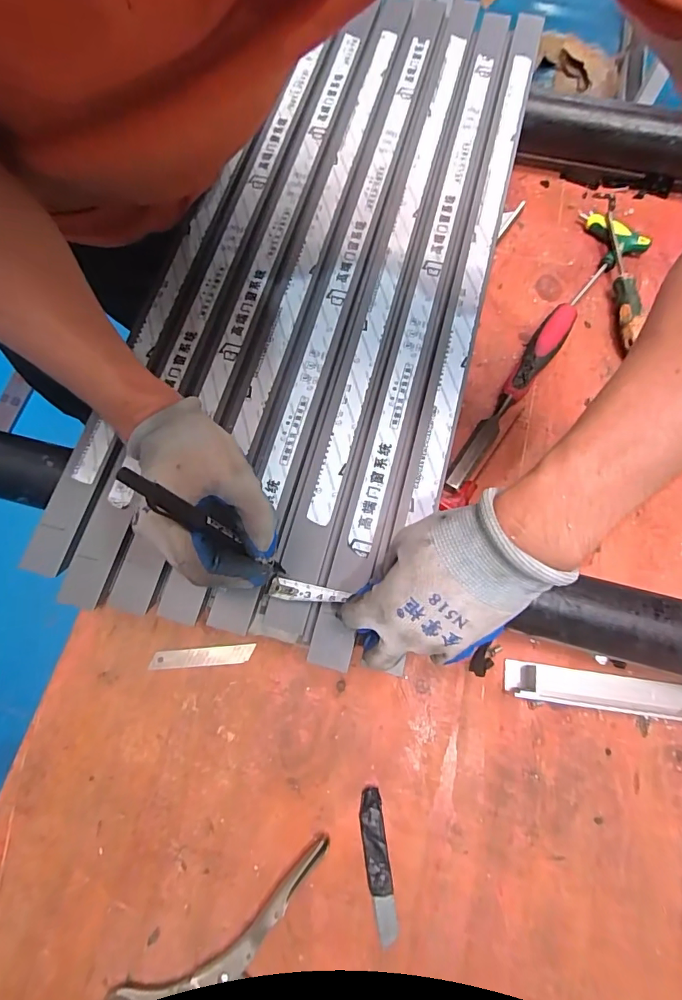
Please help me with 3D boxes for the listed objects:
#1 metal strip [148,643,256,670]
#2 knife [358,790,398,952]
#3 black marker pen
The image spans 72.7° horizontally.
[{"bbox_3d":[-0.134,0.152,0.449,0.098,0.004,0.017,-5,65,1],"label":"metal strip"},{"bbox_3d":[0.030,0.306,0.389,0.021,0.006,0.110,-7,71,-1],"label":"knife"},{"bbox_3d":[-0.085,0.018,0.302,0.011,0.131,0.011,16,70,48],"label":"black marker pen"}]

